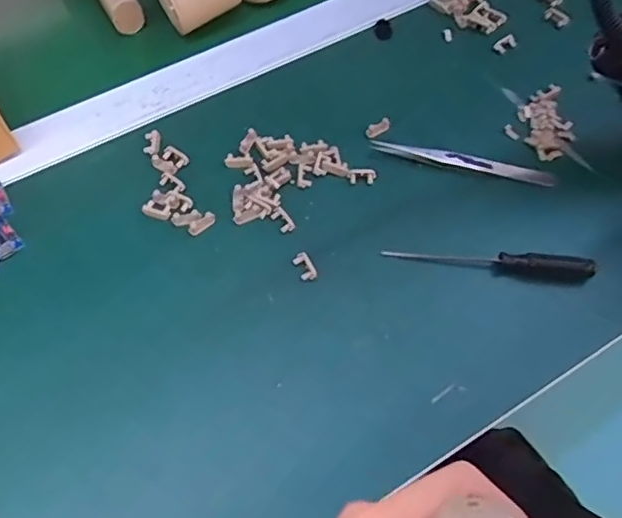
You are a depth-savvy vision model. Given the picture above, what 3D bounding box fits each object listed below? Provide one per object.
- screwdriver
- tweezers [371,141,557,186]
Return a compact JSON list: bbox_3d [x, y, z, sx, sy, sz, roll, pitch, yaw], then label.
[{"bbox_3d":[0.115,0.000,0.369,0.131,0.018,0.013,8,63,3],"label":"screwdriver"},{"bbox_3d":[0.110,-0.070,0.411,0.130,0.012,0.011,11,63,4],"label":"tweezers"}]

